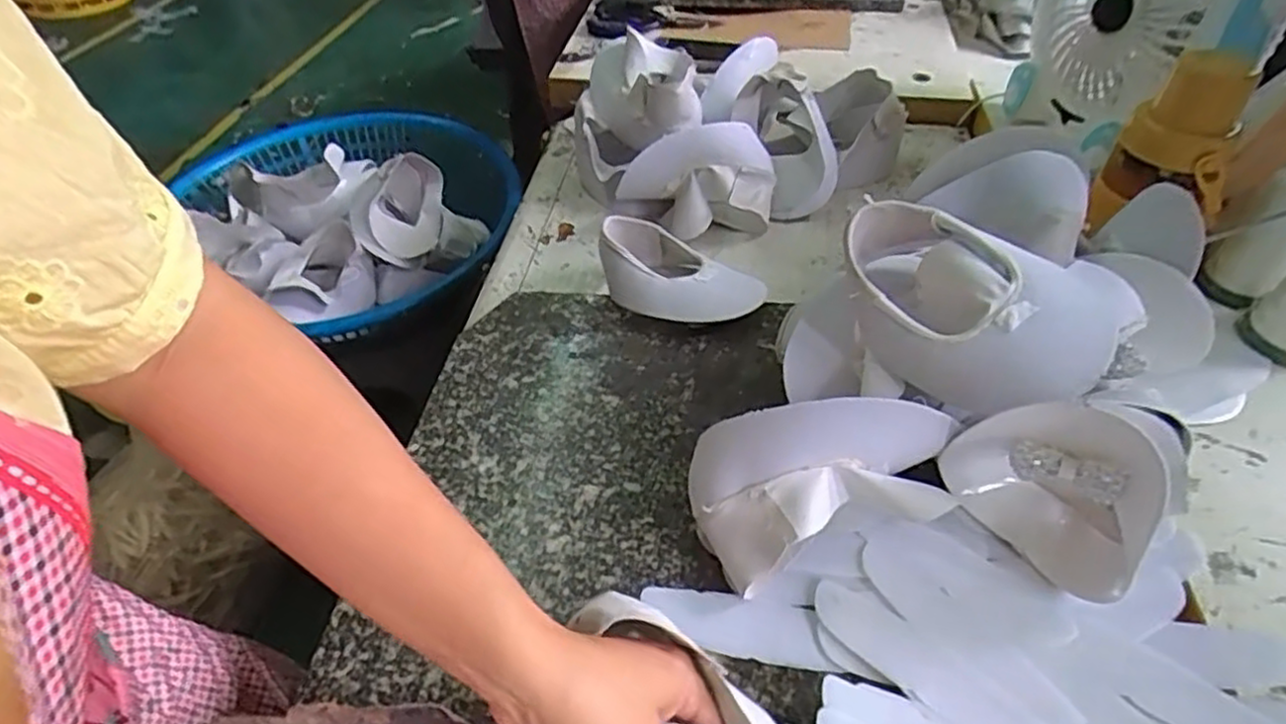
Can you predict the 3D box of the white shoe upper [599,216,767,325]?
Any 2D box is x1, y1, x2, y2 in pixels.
[{"bbox_3d":[0.025,-0.078,0.633,0.162,0.056,0.100,32,55,29],"label":"white shoe upper"}]

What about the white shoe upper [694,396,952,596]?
[{"bbox_3d":[0.102,0.077,0.425,0.150,0.100,0.096,4,46,6],"label":"white shoe upper"}]

